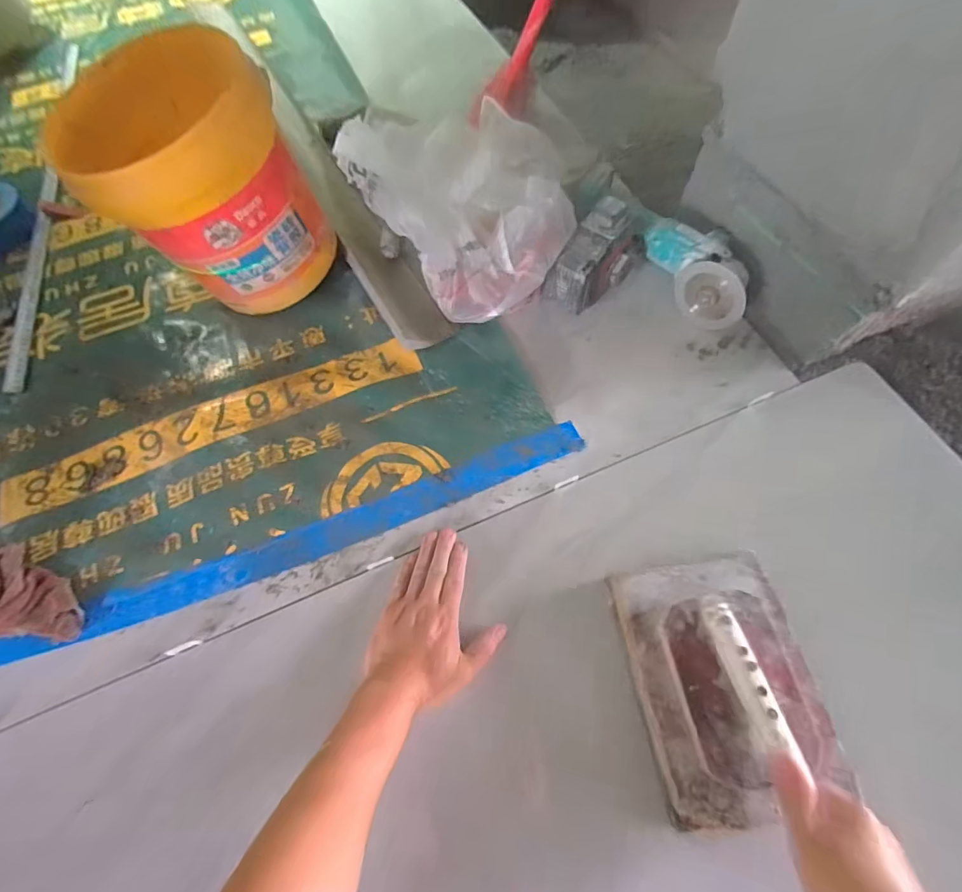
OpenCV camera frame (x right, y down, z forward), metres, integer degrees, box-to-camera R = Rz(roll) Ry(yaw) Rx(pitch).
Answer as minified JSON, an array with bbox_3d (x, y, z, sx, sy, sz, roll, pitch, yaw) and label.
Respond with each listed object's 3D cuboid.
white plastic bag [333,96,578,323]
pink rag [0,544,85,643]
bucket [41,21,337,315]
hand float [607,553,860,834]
[{"bbox_3d":[-0.005,-0.281,0.591,0.262,0.233,0.164,-18,66,-6],"label":"white plastic bag"},{"bbox_3d":[-0.523,0.164,0.509,0.152,0.036,0.106,-5,66,0],"label":"pink rag"},{"bbox_3d":[-0.352,-0.342,0.618,0.215,0.276,0.235,-32,68,-11],"label":"bucket"},{"bbox_3d":[0.238,0.275,0.389,0.161,0.080,0.365,-11,66,-2],"label":"hand float"}]

